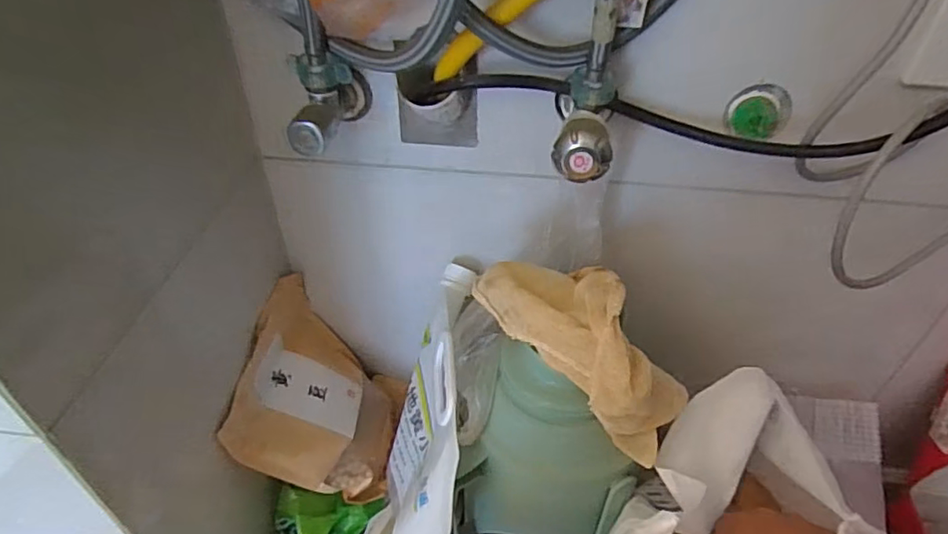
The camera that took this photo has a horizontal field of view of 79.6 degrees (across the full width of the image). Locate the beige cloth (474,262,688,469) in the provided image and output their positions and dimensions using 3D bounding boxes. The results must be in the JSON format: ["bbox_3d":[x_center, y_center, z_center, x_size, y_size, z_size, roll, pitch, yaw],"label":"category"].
[{"bbox_3d":[0.084,0.050,0.387,0.169,0.073,0.071,46,53,3],"label":"beige cloth"}]

